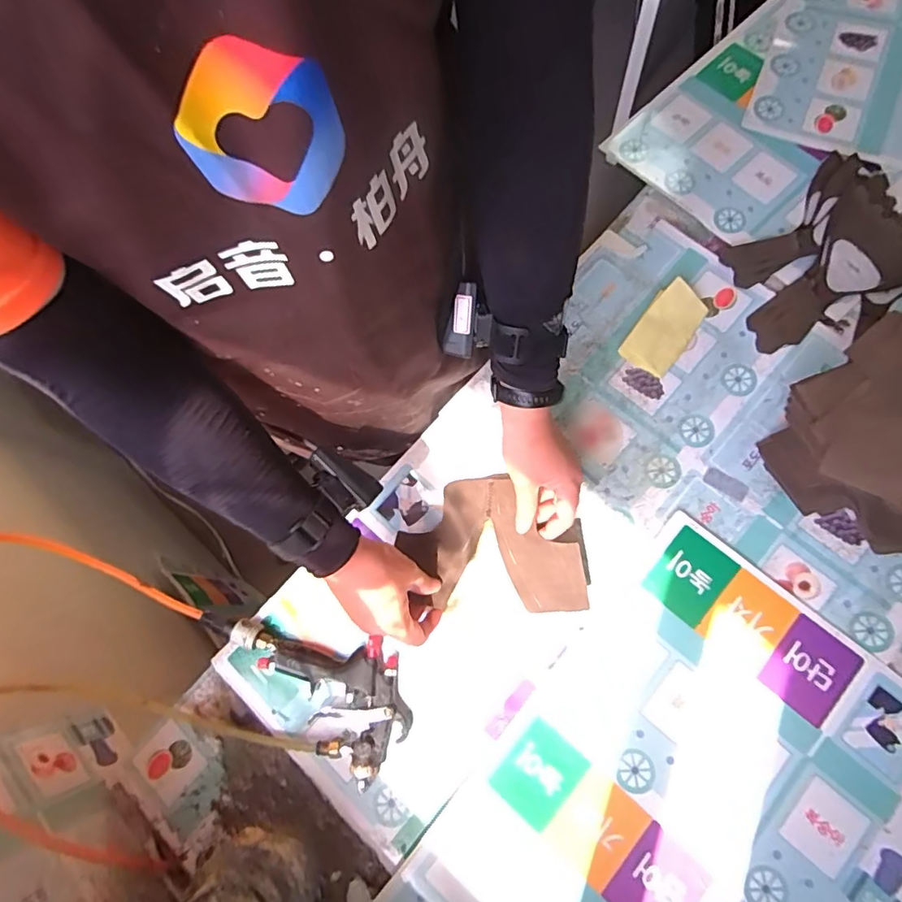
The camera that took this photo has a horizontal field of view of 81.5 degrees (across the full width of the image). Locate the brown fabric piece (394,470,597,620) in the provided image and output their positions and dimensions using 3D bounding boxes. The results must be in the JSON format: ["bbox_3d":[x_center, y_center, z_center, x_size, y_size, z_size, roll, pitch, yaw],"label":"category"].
[{"bbox_3d":[0.041,0.097,0.559,0.186,0.060,0.147,-3,74,-2],"label":"brown fabric piece"}]

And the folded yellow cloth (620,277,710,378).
[{"bbox_3d":[0.255,-0.146,0.623,0.060,0.020,0.117,34,80,13],"label":"folded yellow cloth"}]

